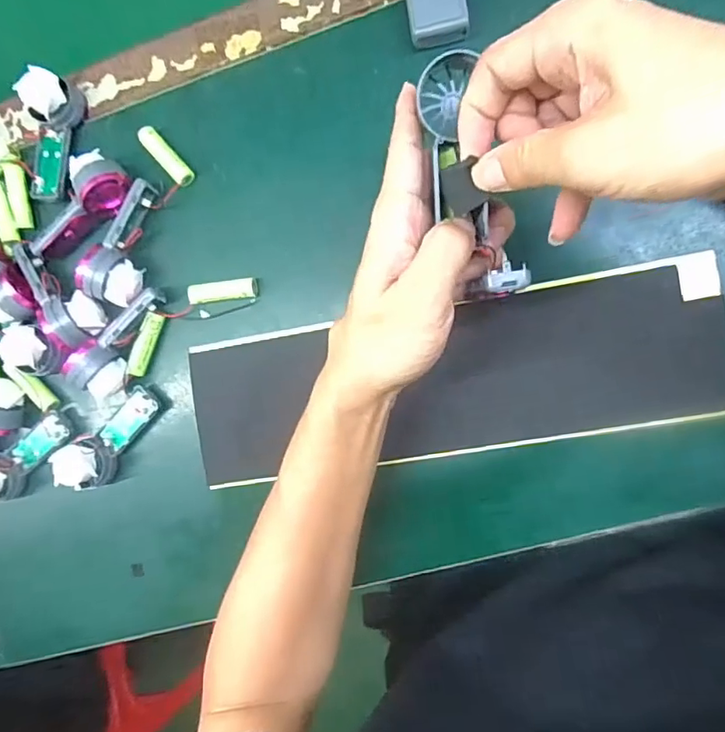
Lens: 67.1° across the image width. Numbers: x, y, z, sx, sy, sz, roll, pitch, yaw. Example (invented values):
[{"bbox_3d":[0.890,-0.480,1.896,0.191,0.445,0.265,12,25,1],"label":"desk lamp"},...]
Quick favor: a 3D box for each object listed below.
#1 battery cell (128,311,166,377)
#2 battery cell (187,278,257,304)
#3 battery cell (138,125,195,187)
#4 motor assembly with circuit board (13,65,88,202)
[{"bbox_3d":[-0.165,-0.017,0.416,0.014,0.015,0.049,23,94,8],"label":"battery cell"},{"bbox_3d":[-0.102,-0.055,0.408,0.053,0.018,0.015,-6,89,9],"label":"battery cell"},{"bbox_3d":[-0.148,-0.158,0.411,0.014,0.011,0.053,-41,84,7],"label":"battery cell"},{"bbox_3d":[-0.237,-0.174,0.412,0.035,0.029,0.089,1,91,9],"label":"motor assembly with circuit board"}]

